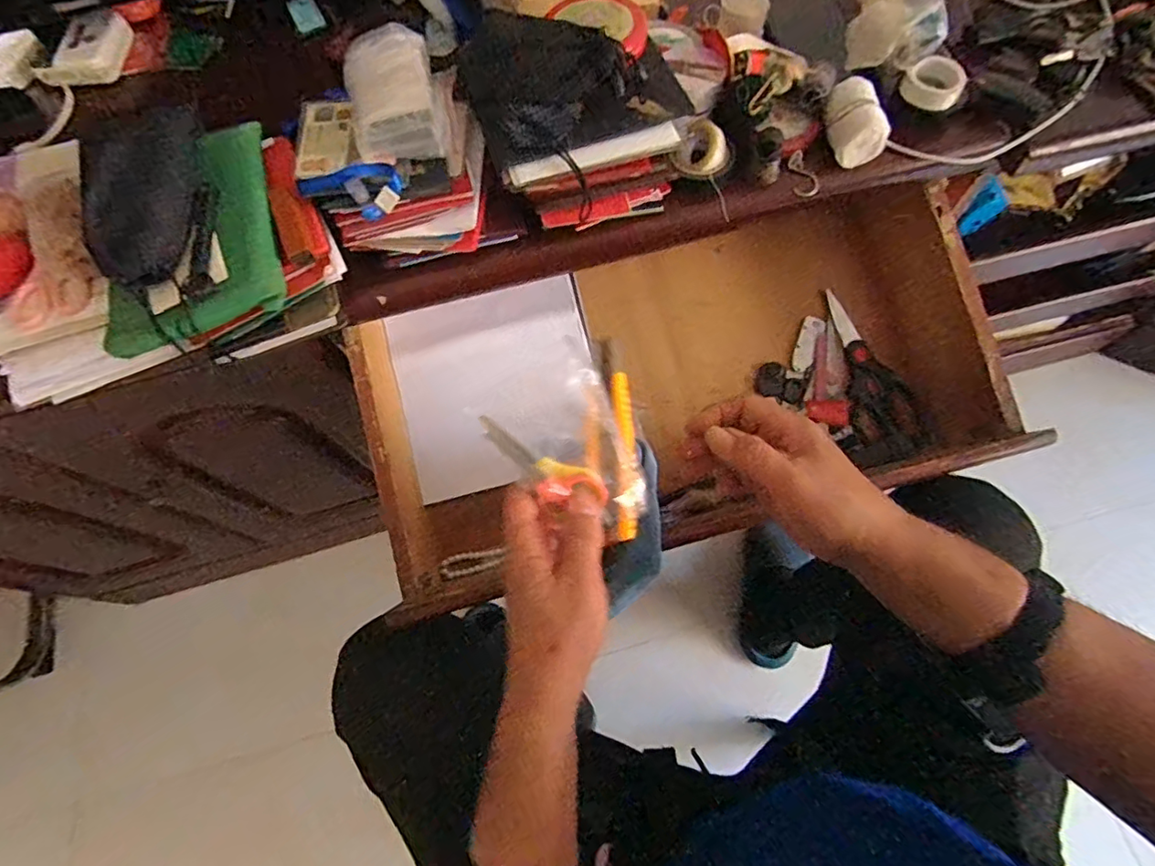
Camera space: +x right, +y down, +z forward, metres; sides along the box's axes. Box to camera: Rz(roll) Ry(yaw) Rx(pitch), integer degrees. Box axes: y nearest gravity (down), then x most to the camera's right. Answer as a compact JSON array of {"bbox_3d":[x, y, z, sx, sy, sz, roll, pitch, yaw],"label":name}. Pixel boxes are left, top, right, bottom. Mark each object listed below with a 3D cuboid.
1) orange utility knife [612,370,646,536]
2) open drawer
[{"bbox_3d":[0.034,0.014,0.382,0.018,0.012,0.112,-3,80,1],"label":"orange utility knife"},{"bbox_3d":[0.100,-0.052,0.598,0.601,0.136,0.332,-11,69,-2],"label":"open drawer"}]

